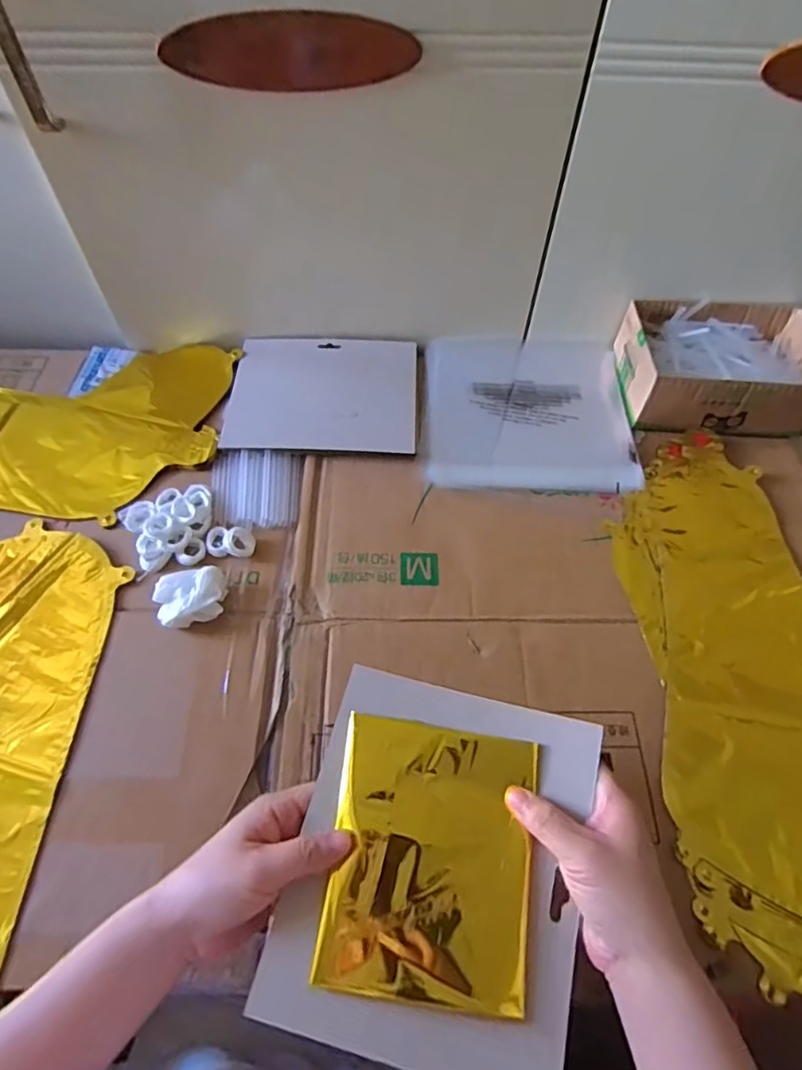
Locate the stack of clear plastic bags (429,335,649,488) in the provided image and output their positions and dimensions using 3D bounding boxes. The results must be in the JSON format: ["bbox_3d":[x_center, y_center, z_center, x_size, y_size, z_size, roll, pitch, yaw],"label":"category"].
[{"bbox_3d":[0.135,-0.138,0.621,0.209,0.020,0.227,3,55,-1],"label":"stack of clear plastic bags"}]

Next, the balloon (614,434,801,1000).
[{"bbox_3d":[0.297,0.113,0.454,0.225,0.015,0.453,-4,58,-4],"label":"balloon"}]

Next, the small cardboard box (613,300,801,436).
[{"bbox_3d":[0.330,-0.177,0.601,0.189,0.061,0.138,3,58,0],"label":"small cardboard box"}]

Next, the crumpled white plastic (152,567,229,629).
[{"bbox_3d":[-0.170,0.051,0.471,0.055,0.020,0.043,-16,60,-11],"label":"crumpled white plastic"}]

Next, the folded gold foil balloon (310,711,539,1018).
[{"bbox_3d":[0.018,0.184,0.337,0.115,0.007,0.139,9,65,3],"label":"folded gold foil balloon"}]

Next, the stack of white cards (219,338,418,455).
[{"bbox_3d":[-0.080,-0.151,0.607,0.190,0.012,0.161,1,58,-1],"label":"stack of white cards"}]

